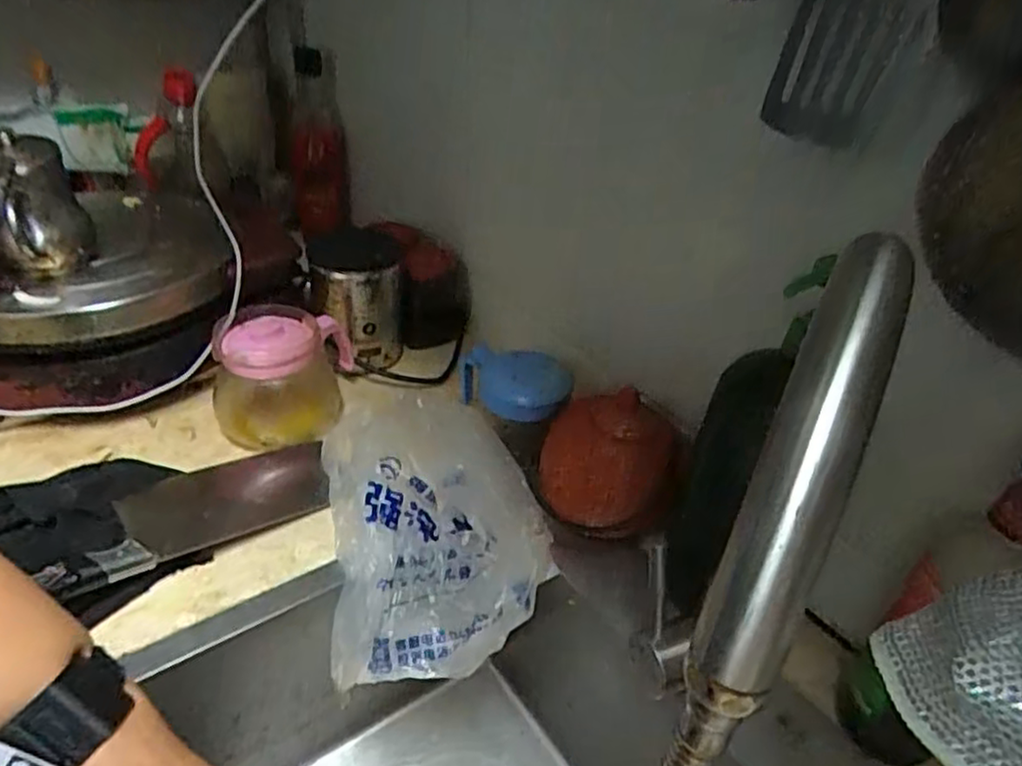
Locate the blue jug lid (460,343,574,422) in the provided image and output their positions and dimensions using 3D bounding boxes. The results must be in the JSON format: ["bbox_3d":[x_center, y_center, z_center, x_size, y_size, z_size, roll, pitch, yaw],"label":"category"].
[{"bbox_3d":[-0.005,0.002,0.626,0.116,0.054,0.058,17,37,16],"label":"blue jug lid"}]

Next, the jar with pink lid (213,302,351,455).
[{"bbox_3d":[-0.221,-0.003,0.662,0.129,0.104,0.096,-4,37,-13],"label":"jar with pink lid"}]

